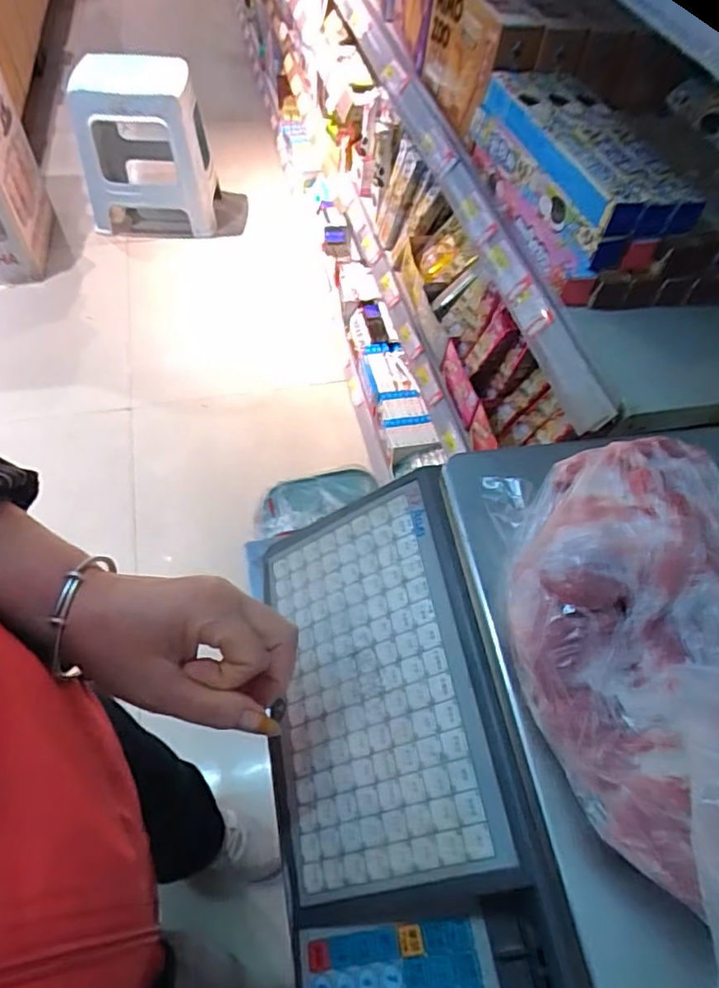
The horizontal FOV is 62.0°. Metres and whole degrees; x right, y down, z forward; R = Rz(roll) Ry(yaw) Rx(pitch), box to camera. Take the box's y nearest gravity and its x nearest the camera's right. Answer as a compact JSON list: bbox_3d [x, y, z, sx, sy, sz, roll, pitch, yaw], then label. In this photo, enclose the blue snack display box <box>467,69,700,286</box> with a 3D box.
[{"bbox_3d":[0.253,-0.384,0.722,0.135,0.103,0.308,-10,57,-10],"label":"blue snack display box"}]

